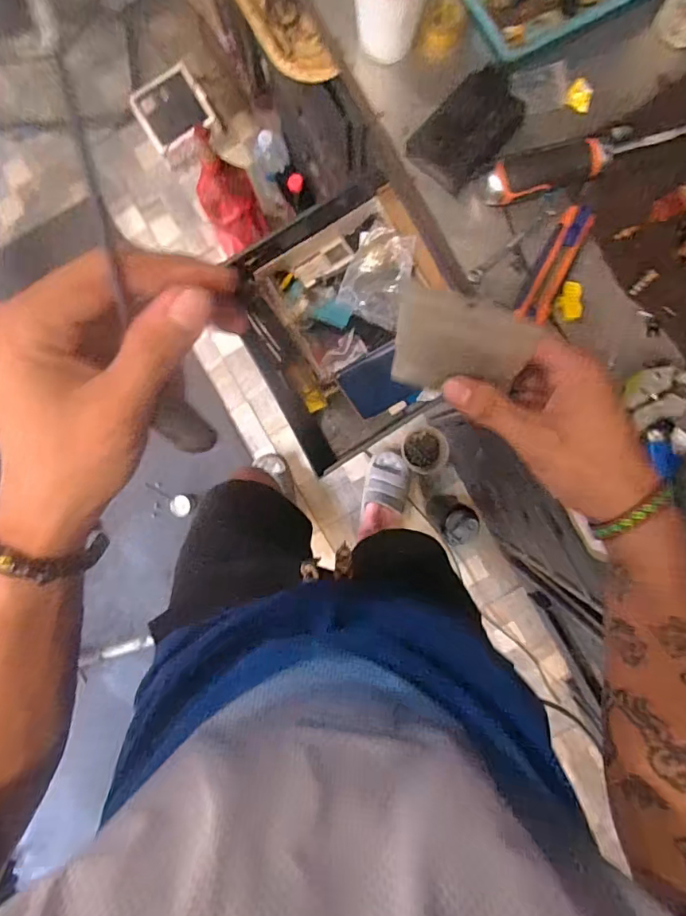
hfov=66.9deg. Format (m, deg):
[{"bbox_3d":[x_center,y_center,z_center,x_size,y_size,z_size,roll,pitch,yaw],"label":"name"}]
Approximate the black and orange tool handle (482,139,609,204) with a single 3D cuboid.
[{"bbox_3d":[0.188,-0.271,0.493,0.107,0.035,0.041,-14,92,7],"label":"black and orange tool handle"}]

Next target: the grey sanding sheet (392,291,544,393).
[{"bbox_3d":[0.070,-0.067,0.313,0.077,0.008,0.065,13,139,9],"label":"grey sanding sheet"}]

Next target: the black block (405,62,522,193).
[{"bbox_3d":[0.117,-0.309,0.493,0.096,0.036,0.065,-41,91,2],"label":"black block"}]

